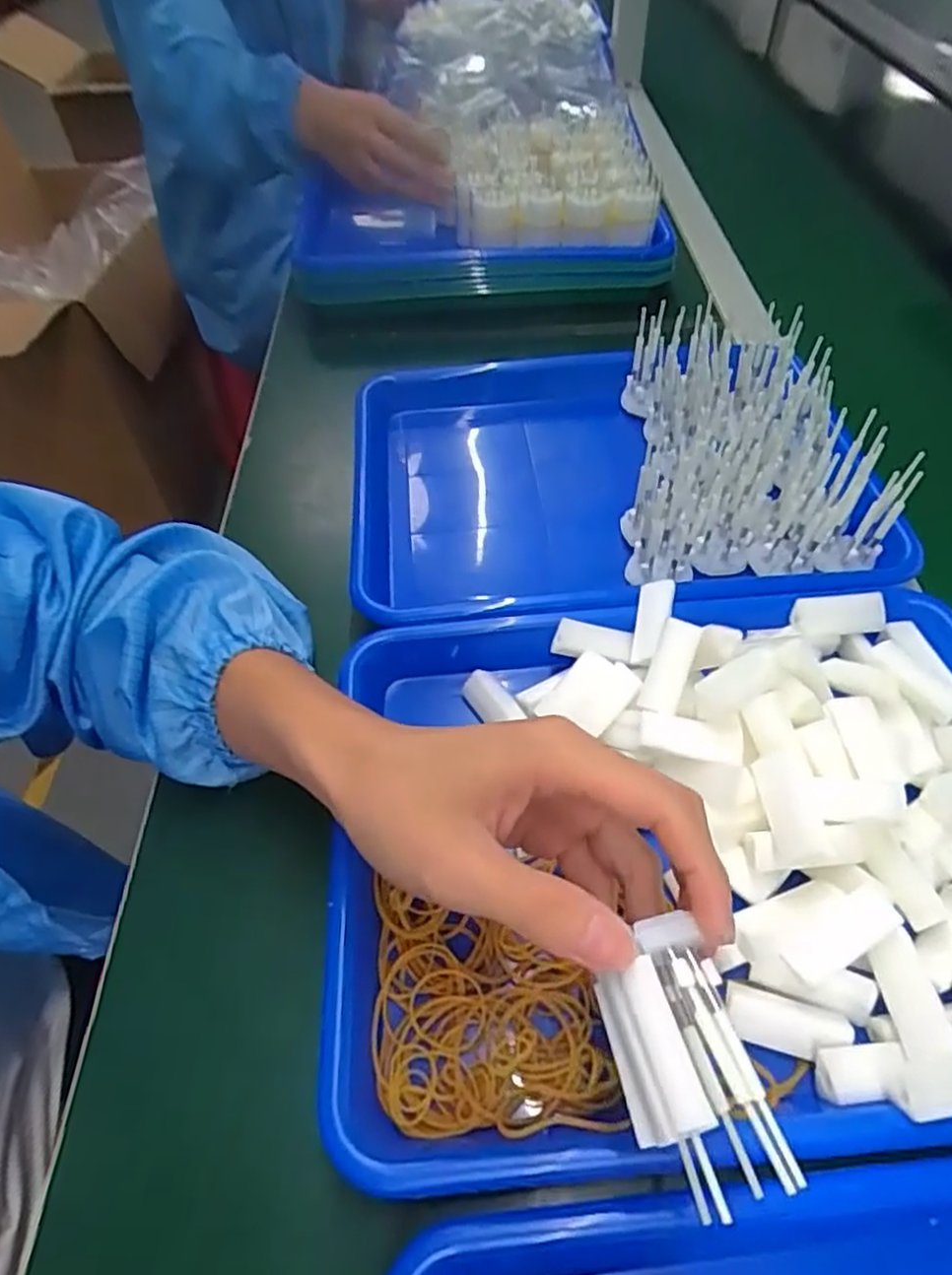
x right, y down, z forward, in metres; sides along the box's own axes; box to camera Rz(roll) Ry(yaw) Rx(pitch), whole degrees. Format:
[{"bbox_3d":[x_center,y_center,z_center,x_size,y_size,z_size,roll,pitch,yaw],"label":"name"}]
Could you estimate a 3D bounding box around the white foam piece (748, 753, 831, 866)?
[{"bbox_3d":[0.133,0.072,0.305,0.022,0.009,0.045,-6,65,-1],"label":"white foam piece"}]

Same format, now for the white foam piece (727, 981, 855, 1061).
[{"bbox_3d":[0.121,0.149,0.281,0.045,0.014,0.019,13,54,11],"label":"white foam piece"}]

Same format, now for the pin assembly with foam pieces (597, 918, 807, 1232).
[{"bbox_3d":[0.060,0.123,0.210,0.033,0.031,0.069,-13,50,-8],"label":"pin assembly with foam pieces"}]

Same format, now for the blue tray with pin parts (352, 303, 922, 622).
[{"bbox_3d":[0.081,-0.112,0.475,0.318,0.077,0.252,-5,52,-2],"label":"blue tray with pin parts"}]

